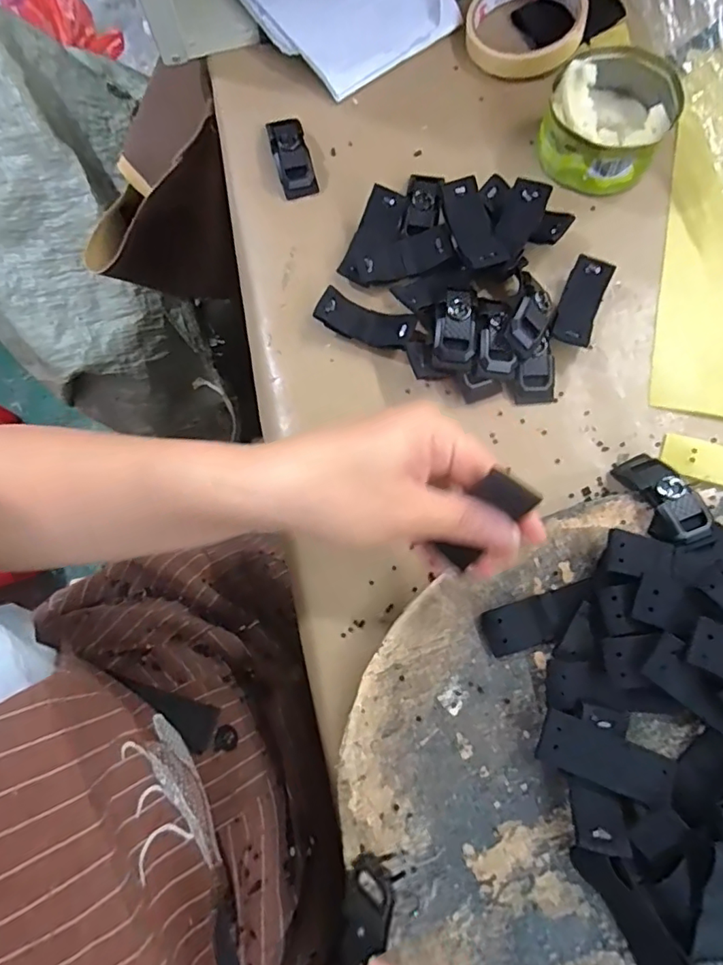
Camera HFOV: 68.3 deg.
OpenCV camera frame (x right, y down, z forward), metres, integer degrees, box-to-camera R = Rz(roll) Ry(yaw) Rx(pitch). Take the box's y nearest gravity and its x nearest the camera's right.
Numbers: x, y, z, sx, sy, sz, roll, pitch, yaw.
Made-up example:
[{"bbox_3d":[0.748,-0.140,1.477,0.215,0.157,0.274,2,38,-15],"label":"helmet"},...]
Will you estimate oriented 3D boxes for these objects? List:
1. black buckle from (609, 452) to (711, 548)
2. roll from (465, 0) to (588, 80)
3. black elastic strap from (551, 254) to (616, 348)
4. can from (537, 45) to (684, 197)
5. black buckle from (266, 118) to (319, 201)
[{"bbox_3d":[0.173,0.009,0.308,0.029,0.018,0.063,-19,54,-5],"label":"black buckle"},{"bbox_3d":[0.125,-0.350,0.405,0.086,0.020,0.090,7,77,15],"label":"roll"},{"bbox_3d":[0.144,-0.117,0.353,0.024,0.016,0.064,22,78,7],"label":"black elastic strap"},{"bbox_3d":[0.170,-0.254,0.369,0.078,0.042,0.094,20,77,7],"label":"can"},{"bbox_3d":[-0.051,-0.238,0.387,0.026,0.016,0.062,-15,76,-2],"label":"black buckle"}]

